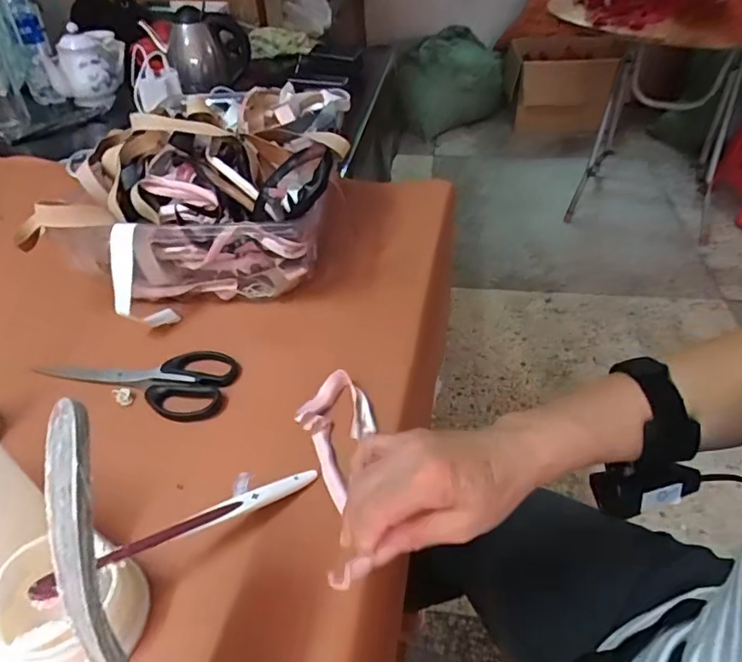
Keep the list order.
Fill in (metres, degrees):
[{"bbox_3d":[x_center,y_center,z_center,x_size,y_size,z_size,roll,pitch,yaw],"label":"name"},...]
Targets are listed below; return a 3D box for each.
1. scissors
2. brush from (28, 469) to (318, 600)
[{"bbox_3d":[-0.218,0.041,0.505,0.185,0.008,0.076,7,42,11],"label":"scissors"},{"bbox_3d":[-0.117,0.128,0.361,0.188,0.007,0.016,-14,40,-37],"label":"brush"}]

